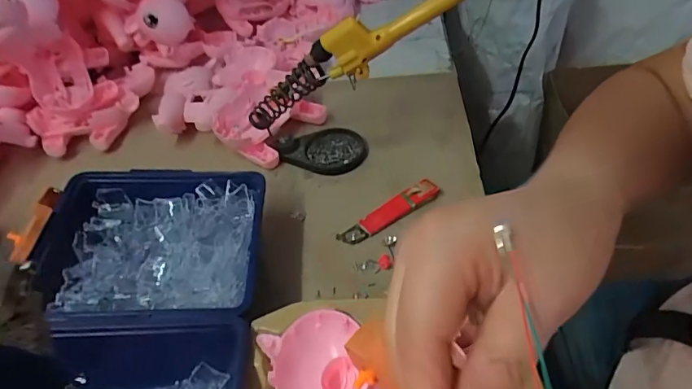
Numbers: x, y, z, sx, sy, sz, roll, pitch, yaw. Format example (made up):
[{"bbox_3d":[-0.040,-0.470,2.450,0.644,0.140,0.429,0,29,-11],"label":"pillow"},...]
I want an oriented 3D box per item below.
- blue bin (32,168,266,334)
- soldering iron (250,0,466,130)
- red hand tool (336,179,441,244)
[{"bbox_3d":[-0.150,0.051,0.367,0.163,0.061,0.147,-6,46,2],"label":"blue bin"},{"bbox_3d":[0.012,-0.132,0.403,0.271,0.050,0.025,-24,40,23],"label":"soldering iron"},{"bbox_3d":[0.040,0.015,0.418,0.102,0.013,0.023,-28,49,-18],"label":"red hand tool"}]

